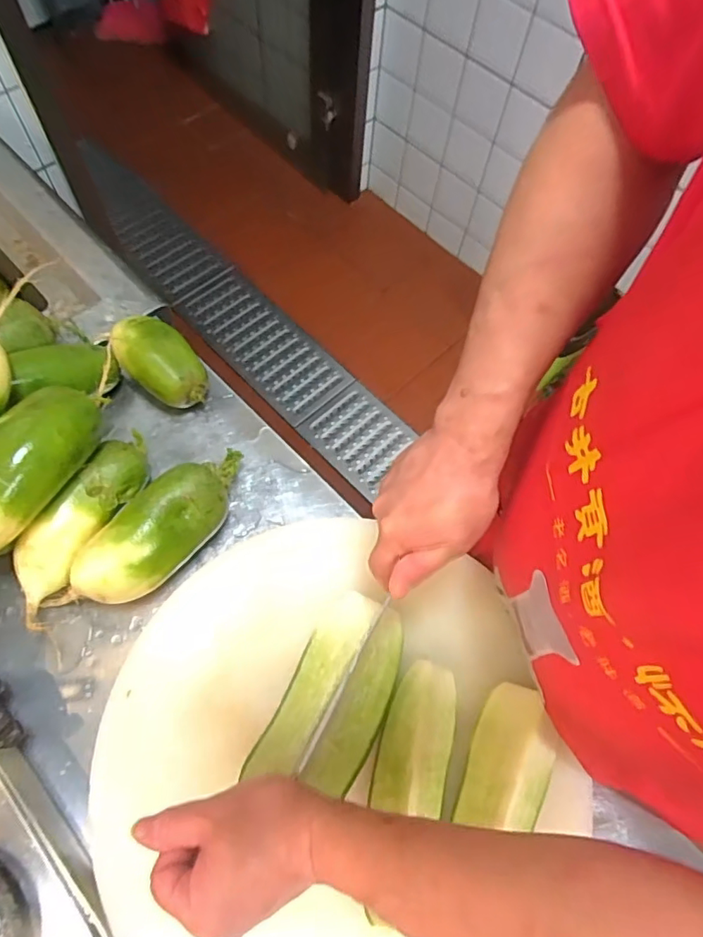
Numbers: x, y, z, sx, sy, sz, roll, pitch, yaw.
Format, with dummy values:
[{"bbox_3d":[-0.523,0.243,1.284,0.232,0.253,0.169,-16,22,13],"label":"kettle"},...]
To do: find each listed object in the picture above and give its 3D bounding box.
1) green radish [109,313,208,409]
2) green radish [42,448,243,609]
[{"bbox_3d":[-0.223,-0.120,0.637,0.077,0.072,0.118,-32,71,-17],"label":"green radish"},{"bbox_3d":[-0.192,0.068,0.552,0.075,0.078,0.231,38,69,13],"label":"green radish"}]

